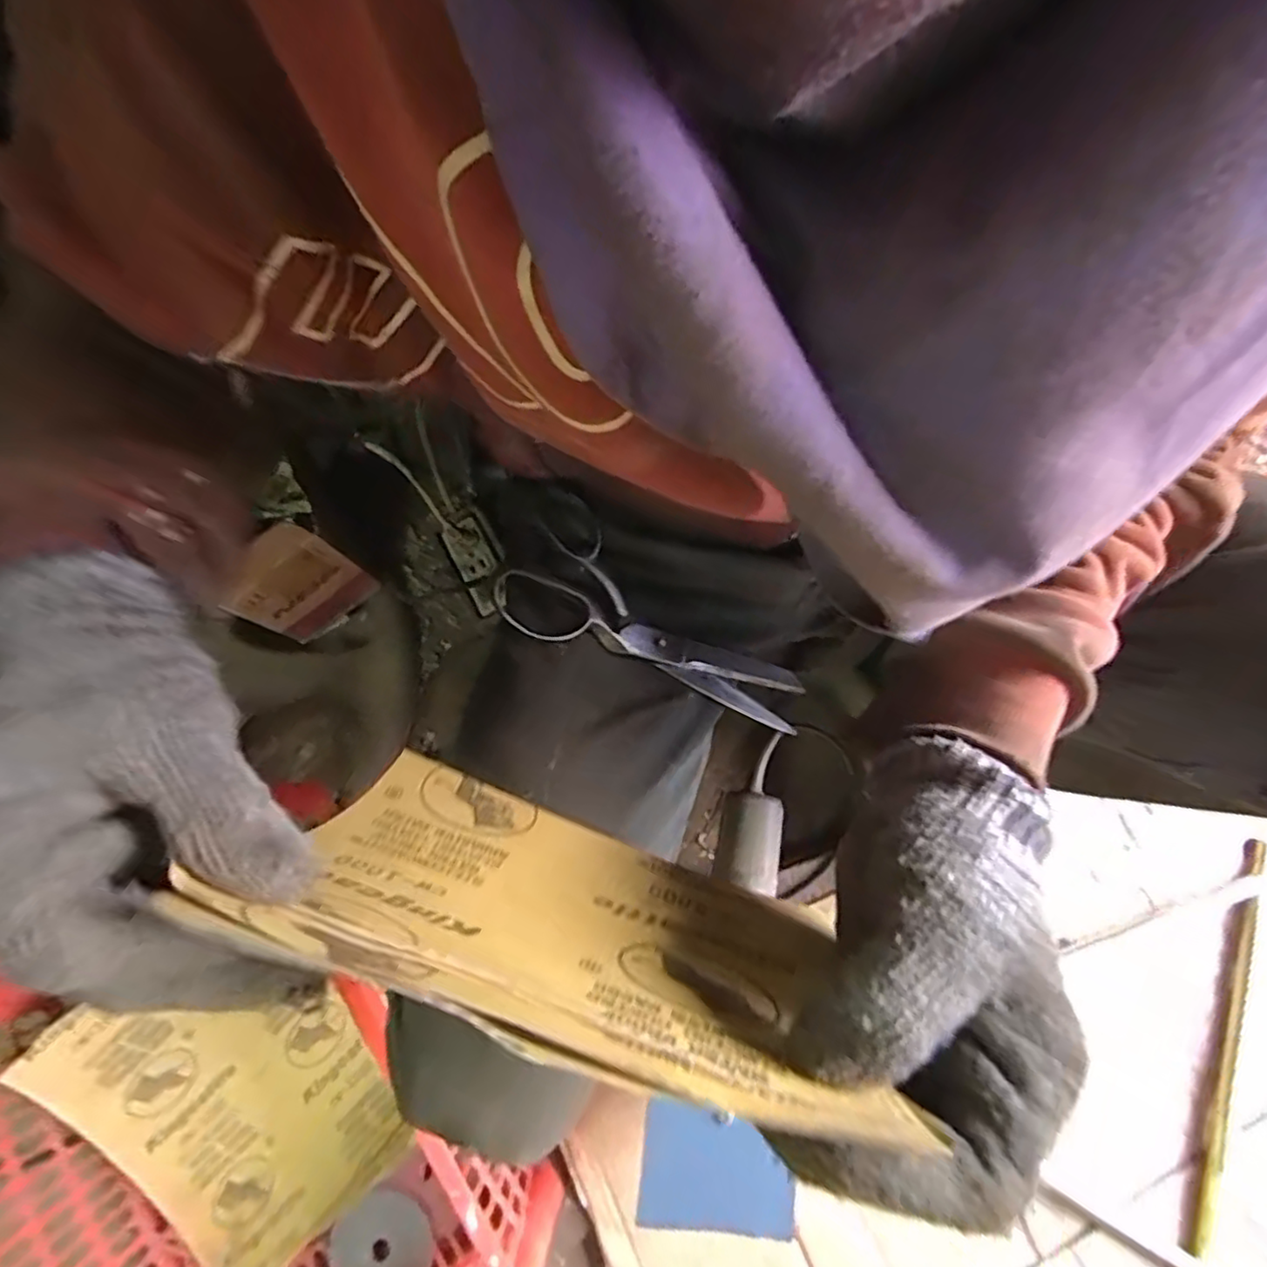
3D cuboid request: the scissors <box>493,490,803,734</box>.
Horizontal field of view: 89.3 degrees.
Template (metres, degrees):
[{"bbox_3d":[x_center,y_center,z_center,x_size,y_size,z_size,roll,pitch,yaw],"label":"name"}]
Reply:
[{"bbox_3d":[0.023,-0.002,0.425,0.225,0.027,0.091,30,71,-23],"label":"scissors"}]

